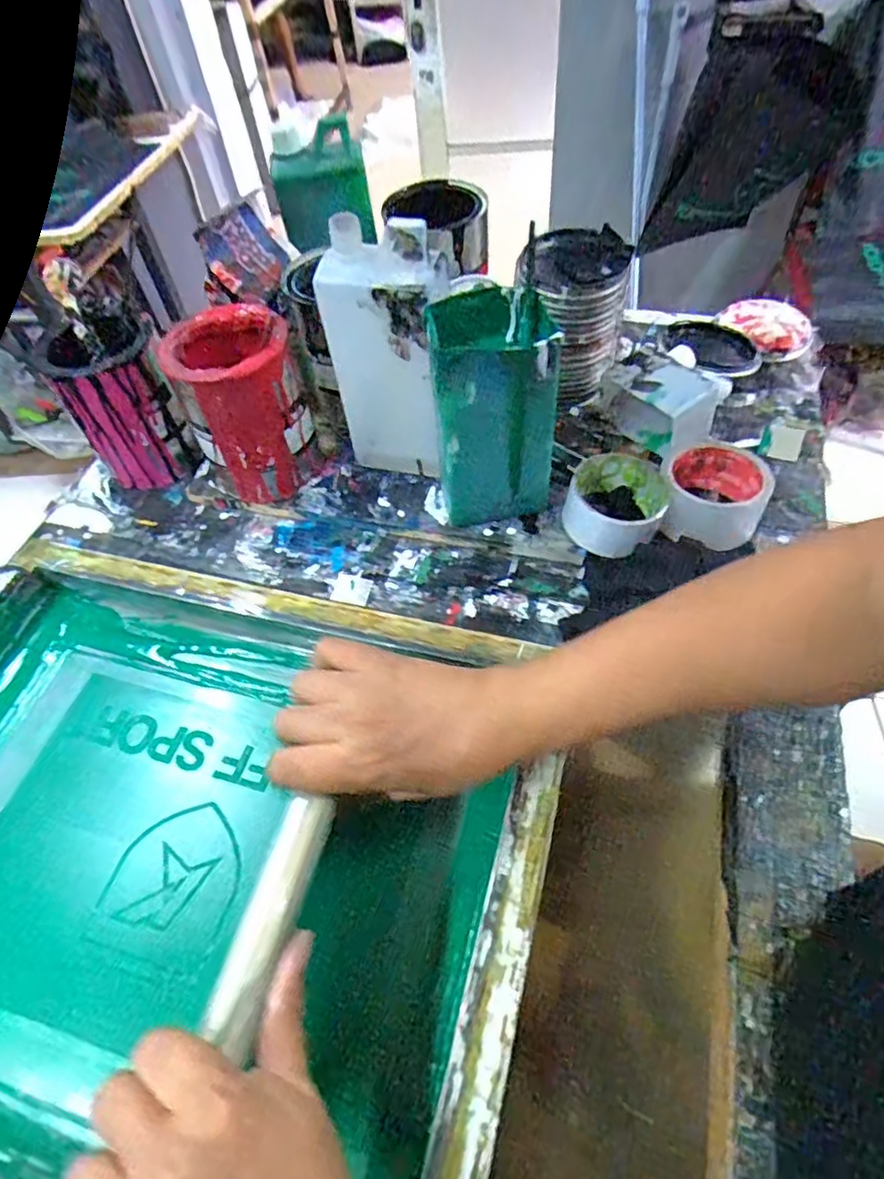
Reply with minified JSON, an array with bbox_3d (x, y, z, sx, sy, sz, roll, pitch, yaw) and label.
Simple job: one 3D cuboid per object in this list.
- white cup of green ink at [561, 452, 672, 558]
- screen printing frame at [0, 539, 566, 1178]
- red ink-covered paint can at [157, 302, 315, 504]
[{"bbox_3d":[0.154,-0.074,0.550,0.082,0.046,0.083,-2,55,3],"label":"white cup of green ink"},{"bbox_3d":[-0.180,0.169,0.419,0.483,0.053,0.400,10,56,12],"label":"screen printing frame"},{"bbox_3d":[-0.182,-0.168,0.592,0.107,0.160,0.112,-24,56,-12],"label":"red ink-covered paint can"}]

